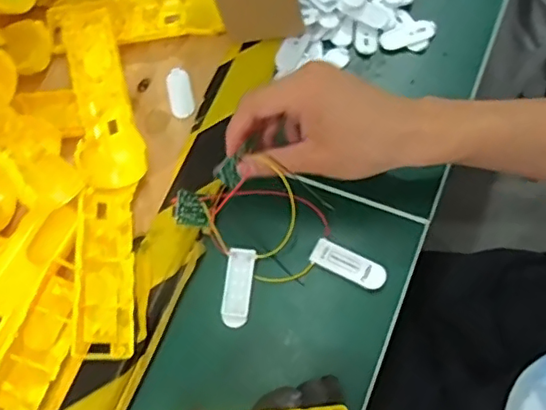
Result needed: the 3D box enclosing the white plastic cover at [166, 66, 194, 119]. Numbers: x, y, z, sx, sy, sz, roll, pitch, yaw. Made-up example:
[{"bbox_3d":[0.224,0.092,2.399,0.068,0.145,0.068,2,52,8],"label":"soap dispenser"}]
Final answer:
[{"bbox_3d":[-0.080,-0.096,0.490,0.020,0.004,0.049,-15,67,-1],"label":"white plastic cover"}]

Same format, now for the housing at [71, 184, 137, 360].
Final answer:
[{"bbox_3d":[-0.123,0.046,0.418,0.037,0.023,0.128,-5,68,3],"label":"housing"}]

